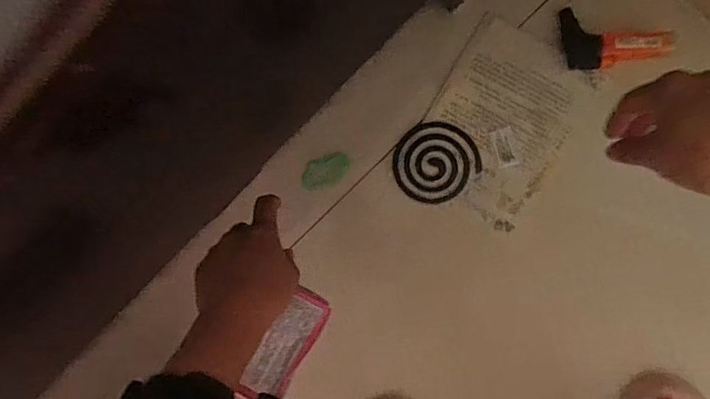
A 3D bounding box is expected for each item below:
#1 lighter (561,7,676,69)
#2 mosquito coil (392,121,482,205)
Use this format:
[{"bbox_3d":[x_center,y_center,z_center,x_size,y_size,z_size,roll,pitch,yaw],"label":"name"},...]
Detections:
[{"bbox_3d":[0.276,-0.168,0.521,0.112,0.021,0.055,13,95,19],"label":"lighter"},{"bbox_3d":[0.094,-0.045,0.586,0.093,0.005,0.095,0,93,6],"label":"mosquito coil"}]

